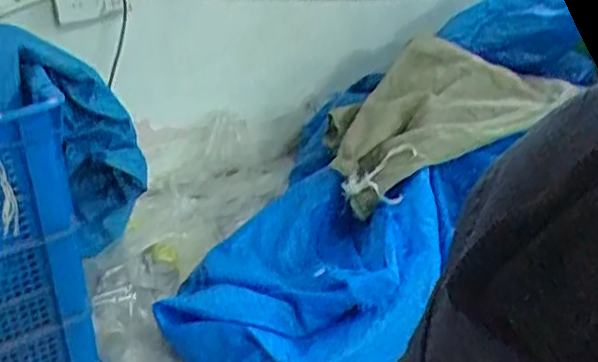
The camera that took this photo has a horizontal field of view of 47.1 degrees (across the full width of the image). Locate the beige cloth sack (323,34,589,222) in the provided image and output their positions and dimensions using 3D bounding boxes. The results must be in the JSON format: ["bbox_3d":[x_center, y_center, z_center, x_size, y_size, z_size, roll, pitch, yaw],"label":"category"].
[{"bbox_3d":[0.297,-0.153,1.673,0.575,0.081,0.394,-31,50,-20],"label":"beige cloth sack"}]

